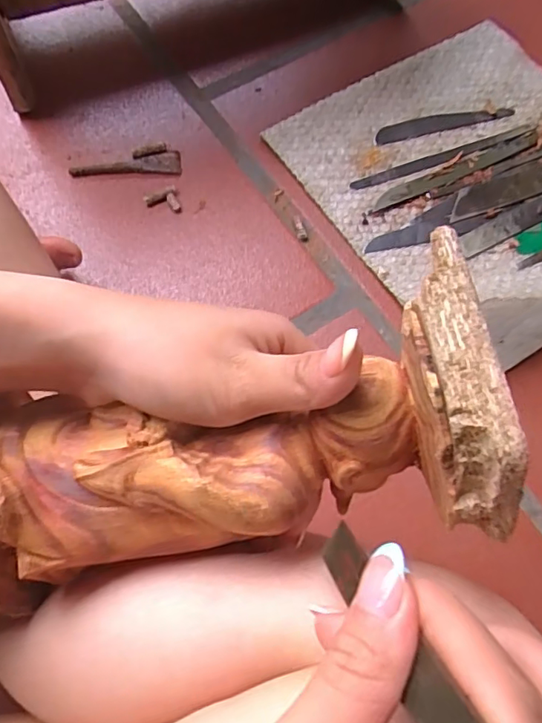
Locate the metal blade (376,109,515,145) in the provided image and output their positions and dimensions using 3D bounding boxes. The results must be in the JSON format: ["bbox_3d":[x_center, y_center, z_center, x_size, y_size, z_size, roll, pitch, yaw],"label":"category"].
[{"bbox_3d":[0.165,-0.230,0.516,0.137,0.004,0.022,-14,68,-7],"label":"metal blade"}]

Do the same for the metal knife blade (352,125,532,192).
[{"bbox_3d":[0.161,-0.191,0.503,0.189,0.005,0.016,-21,69,-9],"label":"metal knife blade"}]

